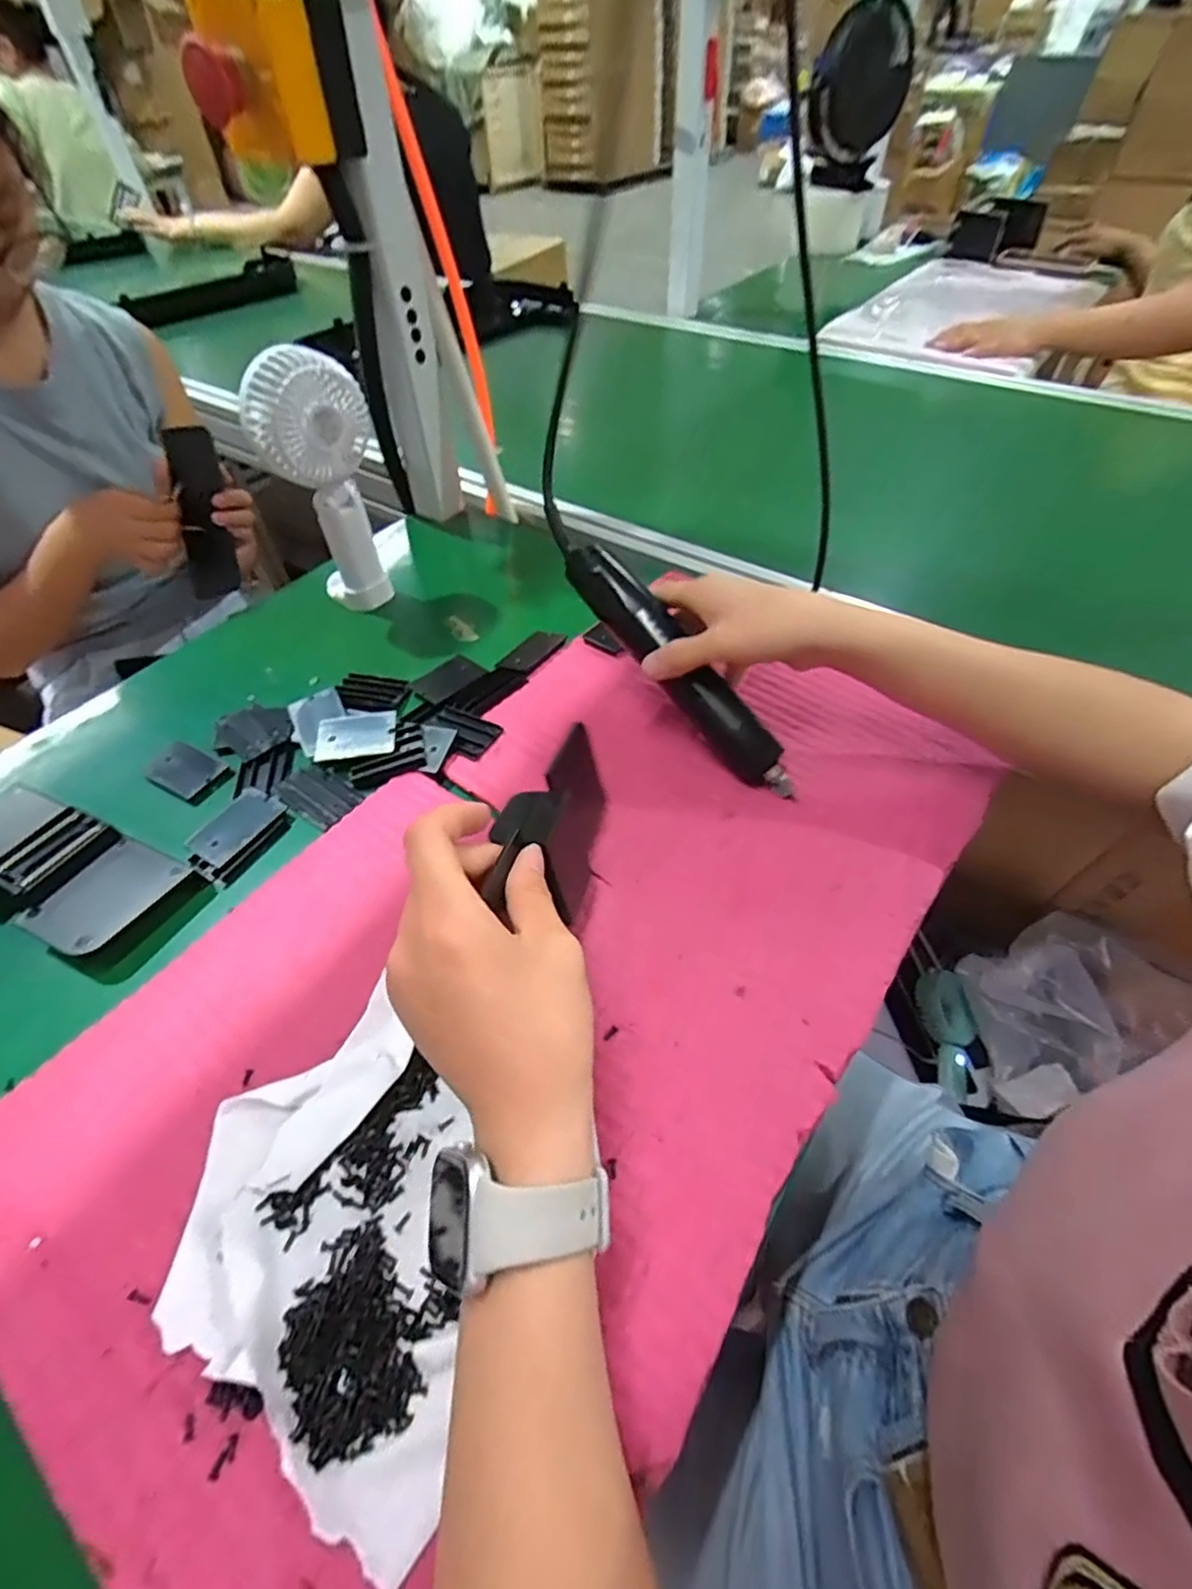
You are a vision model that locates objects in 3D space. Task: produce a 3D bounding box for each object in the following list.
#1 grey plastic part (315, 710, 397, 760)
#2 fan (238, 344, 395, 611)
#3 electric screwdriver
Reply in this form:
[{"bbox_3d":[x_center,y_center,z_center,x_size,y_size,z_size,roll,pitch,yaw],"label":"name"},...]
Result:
[{"bbox_3d":[-0.171,-0.042,0.458,0.058,0.004,0.036,-6,65,2],"label":"grey plastic part"},{"bbox_3d":[-0.212,-0.240,0.517,0.080,0.195,0.047,-16,52,-12],"label":"fan"},{"bbox_3d":[0.056,-0.086,0.433,0.029,0.030,0.216,-35,80,-25],"label":"electric screwdriver"}]

